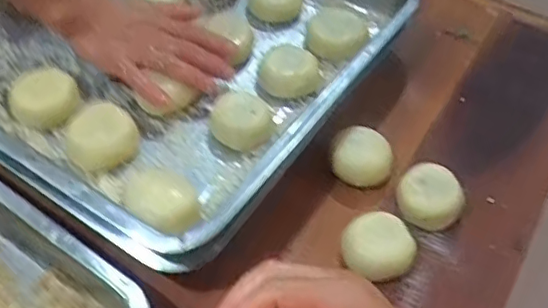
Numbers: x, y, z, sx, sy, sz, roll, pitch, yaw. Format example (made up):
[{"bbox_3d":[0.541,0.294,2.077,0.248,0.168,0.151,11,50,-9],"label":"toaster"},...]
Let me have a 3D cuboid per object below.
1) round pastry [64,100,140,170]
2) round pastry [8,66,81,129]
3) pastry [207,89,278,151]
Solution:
[{"bbox_3d":[-0.145,-0.017,0.486,0.057,0.019,0.059,2,50,-2],"label":"round pastry"},{"bbox_3d":[-0.198,-0.047,0.500,0.056,0.029,0.052,2,50,-2],"label":"round pastry"},{"bbox_3d":[-0.027,-0.030,0.499,0.054,0.024,0.051,2,50,-2],"label":"pastry"}]

